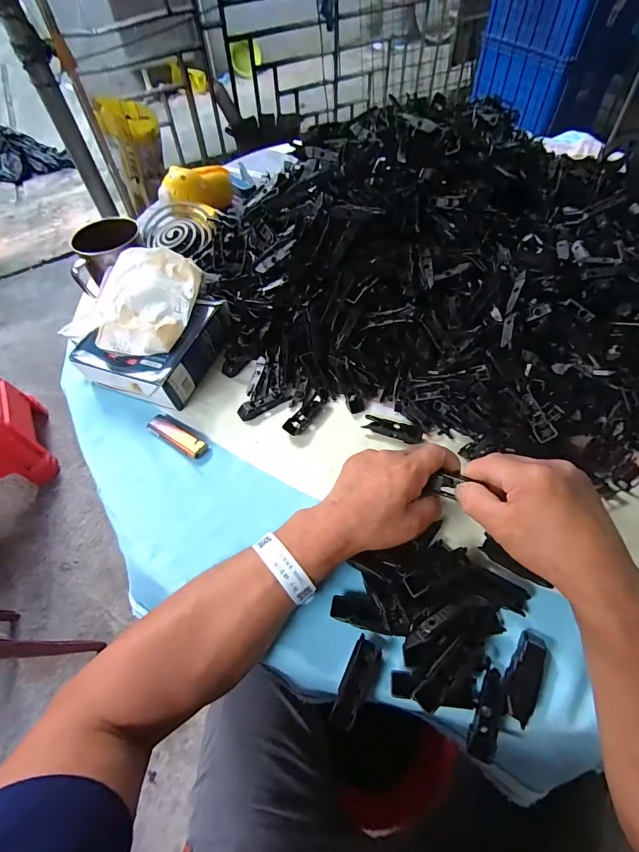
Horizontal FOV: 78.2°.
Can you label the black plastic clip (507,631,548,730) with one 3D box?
[{"bbox_3d":[0.165,0.198,0.313,0.025,0.011,0.064,25,62,17],"label":"black plastic clip"}]

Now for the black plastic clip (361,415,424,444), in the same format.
[{"bbox_3d":[0.083,0.003,0.445,0.067,0.006,0.022,22,61,16],"label":"black plastic clip"}]

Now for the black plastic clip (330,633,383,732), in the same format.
[{"bbox_3d":[0.029,0.208,0.319,0.021,0.009,0.064,24,61,17],"label":"black plastic clip"}]

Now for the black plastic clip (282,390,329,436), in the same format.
[{"bbox_3d":[-0.014,-0.018,0.462,0.018,0.011,0.072,28,63,19],"label":"black plastic clip"}]

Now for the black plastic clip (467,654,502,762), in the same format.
[{"bbox_3d":[0.131,0.221,0.305,0.019,0.011,0.064,20,60,14],"label":"black plastic clip"}]

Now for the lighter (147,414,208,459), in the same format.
[{"bbox_3d":[-0.165,0.011,0.453,0.080,0.007,0.023,29,63,19],"label":"lighter"}]

